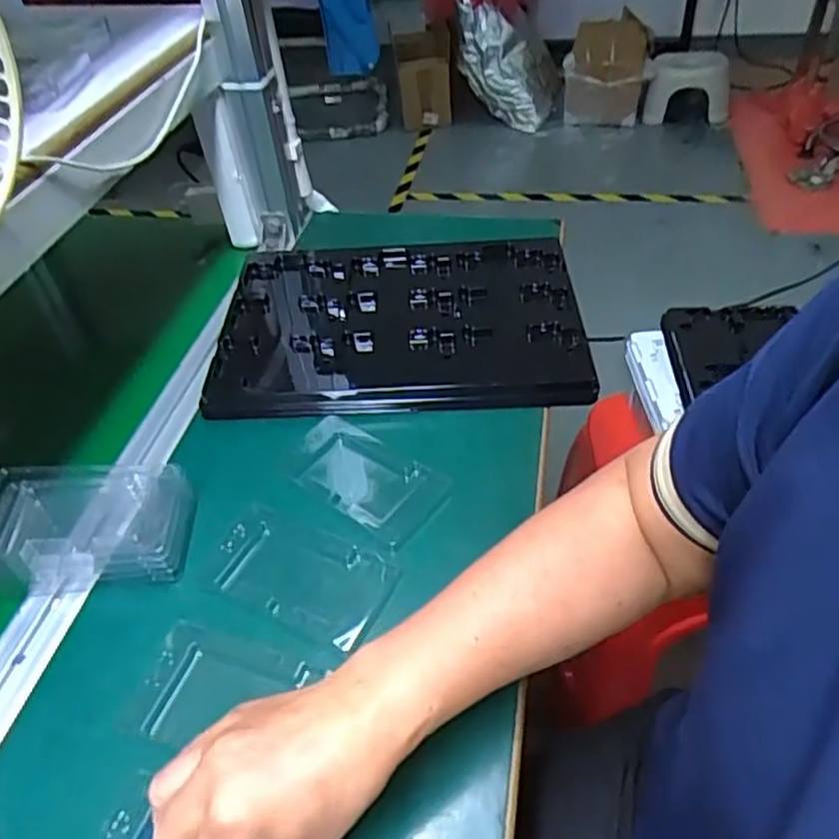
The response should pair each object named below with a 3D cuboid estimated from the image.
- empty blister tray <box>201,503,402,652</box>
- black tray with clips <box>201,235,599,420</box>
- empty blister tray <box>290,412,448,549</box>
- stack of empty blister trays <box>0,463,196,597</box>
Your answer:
[{"bbox_3d":[-0.082,0.106,0.475,0.122,0.007,0.077,18,48,17],"label":"empty blister tray"},{"bbox_3d":[-0.019,-0.097,0.658,0.334,0.031,0.231,0,45,0],"label":"black tray with clips"},{"bbox_3d":[-0.044,0.040,0.535,0.134,0.012,0.075,31,53,27],"label":"empty blister tray"},{"bbox_3d":[-0.241,0.072,0.488,0.149,0.034,0.077,-4,45,-4],"label":"stack of empty blister trays"}]

